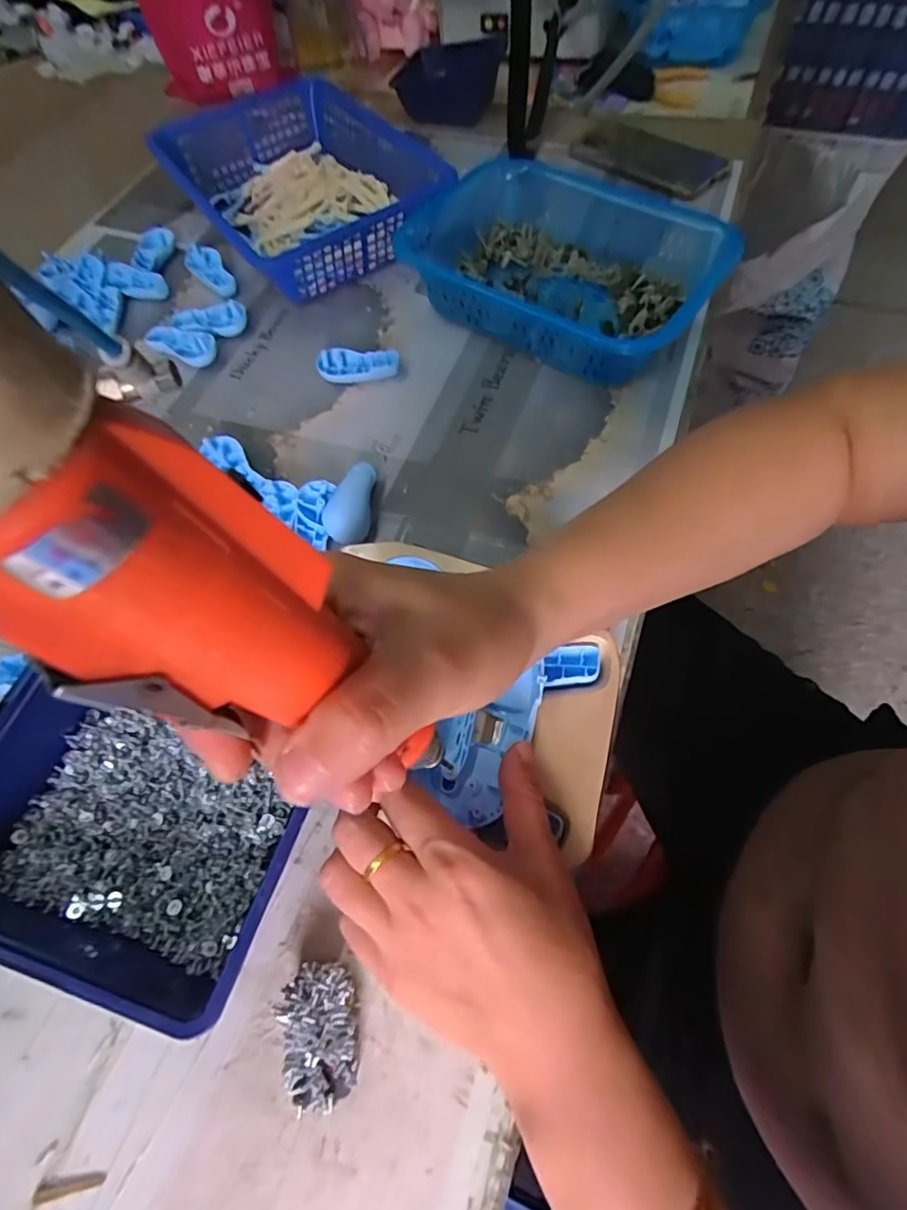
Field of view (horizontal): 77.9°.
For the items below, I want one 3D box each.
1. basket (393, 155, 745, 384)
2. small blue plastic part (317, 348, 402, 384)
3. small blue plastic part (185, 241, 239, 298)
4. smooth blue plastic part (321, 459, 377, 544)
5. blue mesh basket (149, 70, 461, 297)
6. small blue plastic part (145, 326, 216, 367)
[{"bbox_3d":[0.085,-0.294,0.496,0.275,0.075,0.196,31,68,18],"label":"basket"},{"bbox_3d":[-0.081,-0.208,0.486,0.068,0.024,0.031,-4,62,1],"label":"small blue plastic part"},{"bbox_3d":[-0.241,-0.335,0.562,0.031,0.007,0.075,-43,78,-6],"label":"small blue plastic part"},{"bbox_3d":[-0.077,-0.074,0.415,0.033,0.019,0.064,0,62,3],"label":"smooth blue plastic part"},{"bbox_3d":[-0.159,-0.426,0.576,0.209,0.074,0.272,-32,65,-14],"label":"blue mesh basket"},{"bbox_3d":[-0.248,-0.237,0.511,0.068,0.012,0.034,19,64,13],"label":"small blue plastic part"}]

